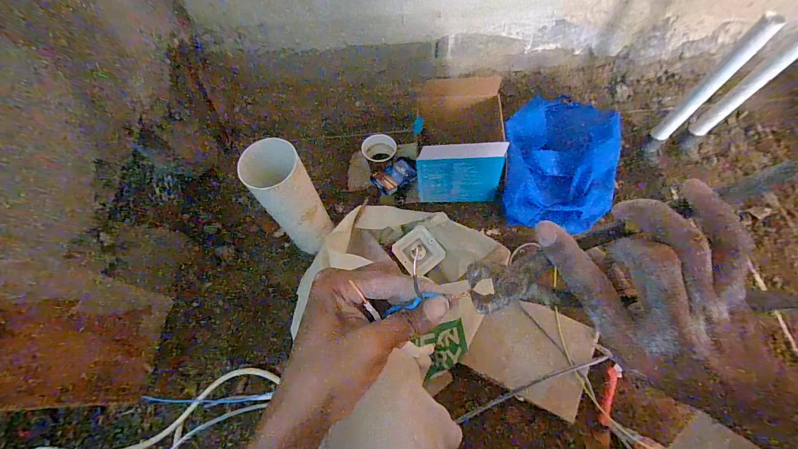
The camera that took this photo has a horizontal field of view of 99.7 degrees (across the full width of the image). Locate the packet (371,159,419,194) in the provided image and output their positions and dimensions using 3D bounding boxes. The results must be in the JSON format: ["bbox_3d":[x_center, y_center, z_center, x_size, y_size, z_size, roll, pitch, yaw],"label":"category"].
[{"bbox_3d":[-0.007,-0.109,0.745,0.097,0.029,0.062,-42,69,-15],"label":"packet"}]

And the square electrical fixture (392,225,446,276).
[{"bbox_3d":[0.043,0.057,0.725,0.087,0.017,0.094,-42,99,10],"label":"square electrical fixture"}]

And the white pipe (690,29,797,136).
[{"bbox_3d":[0.673,-0.271,0.643,0.035,0.284,0.033,40,73,20],"label":"white pipe"}]

